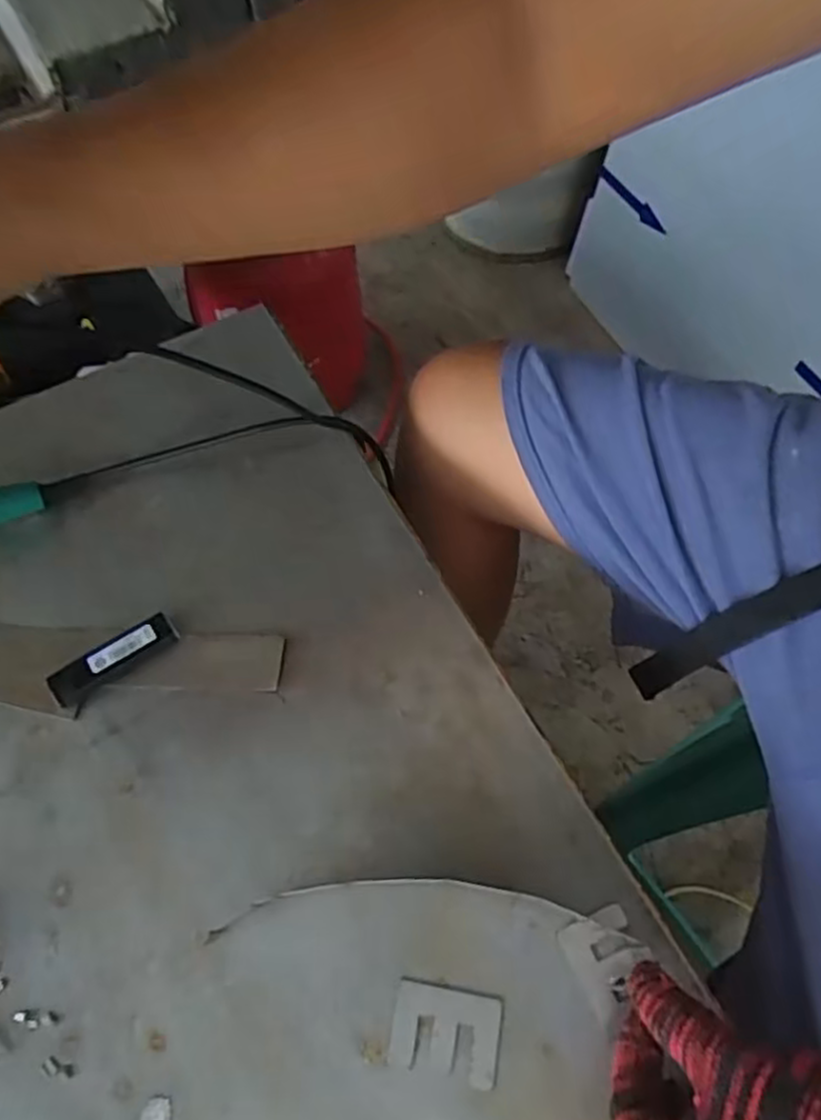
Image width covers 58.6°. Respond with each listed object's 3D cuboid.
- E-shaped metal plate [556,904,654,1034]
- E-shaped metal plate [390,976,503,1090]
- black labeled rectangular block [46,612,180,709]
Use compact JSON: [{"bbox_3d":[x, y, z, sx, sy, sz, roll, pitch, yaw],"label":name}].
[{"bbox_3d":[0.104,0.208,0.379,0.038,0.006,0.047,-23,64,-10],"label":"E-shaped metal plate"},{"bbox_3d":[0.018,0.236,0.367,0.053,0.004,0.039,8,63,6],"label":"E-shaped metal plate"},{"bbox_3d":[-0.187,0.061,0.460,0.080,0.013,0.022,-33,66,-15],"label":"black labeled rectangular block"}]

